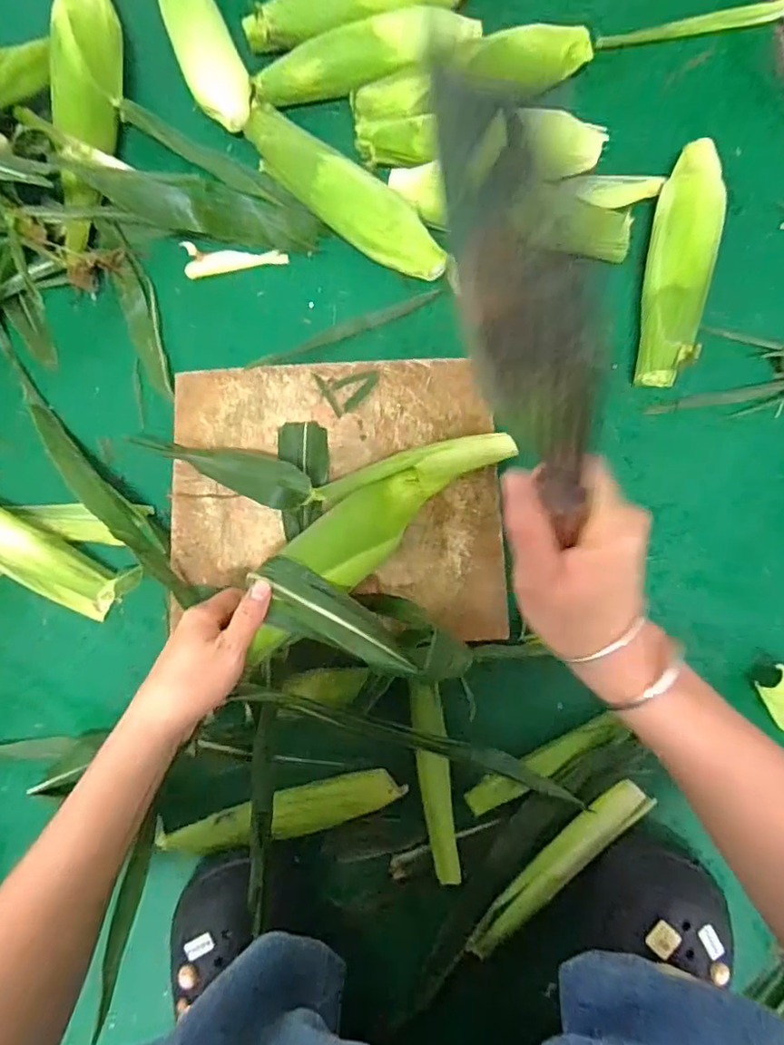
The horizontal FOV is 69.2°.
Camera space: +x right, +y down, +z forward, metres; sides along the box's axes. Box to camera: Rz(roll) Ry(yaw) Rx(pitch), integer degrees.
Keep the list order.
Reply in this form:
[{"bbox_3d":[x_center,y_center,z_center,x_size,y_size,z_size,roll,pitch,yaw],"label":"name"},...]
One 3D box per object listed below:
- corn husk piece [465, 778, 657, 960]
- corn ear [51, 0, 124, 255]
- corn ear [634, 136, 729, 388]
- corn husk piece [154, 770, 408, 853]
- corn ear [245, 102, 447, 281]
[{"bbox_3d":[0.137,0.286,0.472,0.188,0.013,0.031,-41,84,-4],"label":"corn husk piece"},{"bbox_3d":[-0.295,-0.429,0.555,0.055,0.050,0.335,-2,83,1],"label":"corn ear"},{"bbox_3d":[0.266,-0.245,0.525,0.052,0.049,0.235,13,83,2],"label":"corn ear"},{"bbox_3d":[-0.090,0.242,0.471,0.198,0.025,0.036,-12,83,-1],"label":"corn husk piece"},{"bbox_3d":[-0.051,-0.313,0.535,0.240,0.045,0.056,37,85,5],"label":"corn ear"}]

